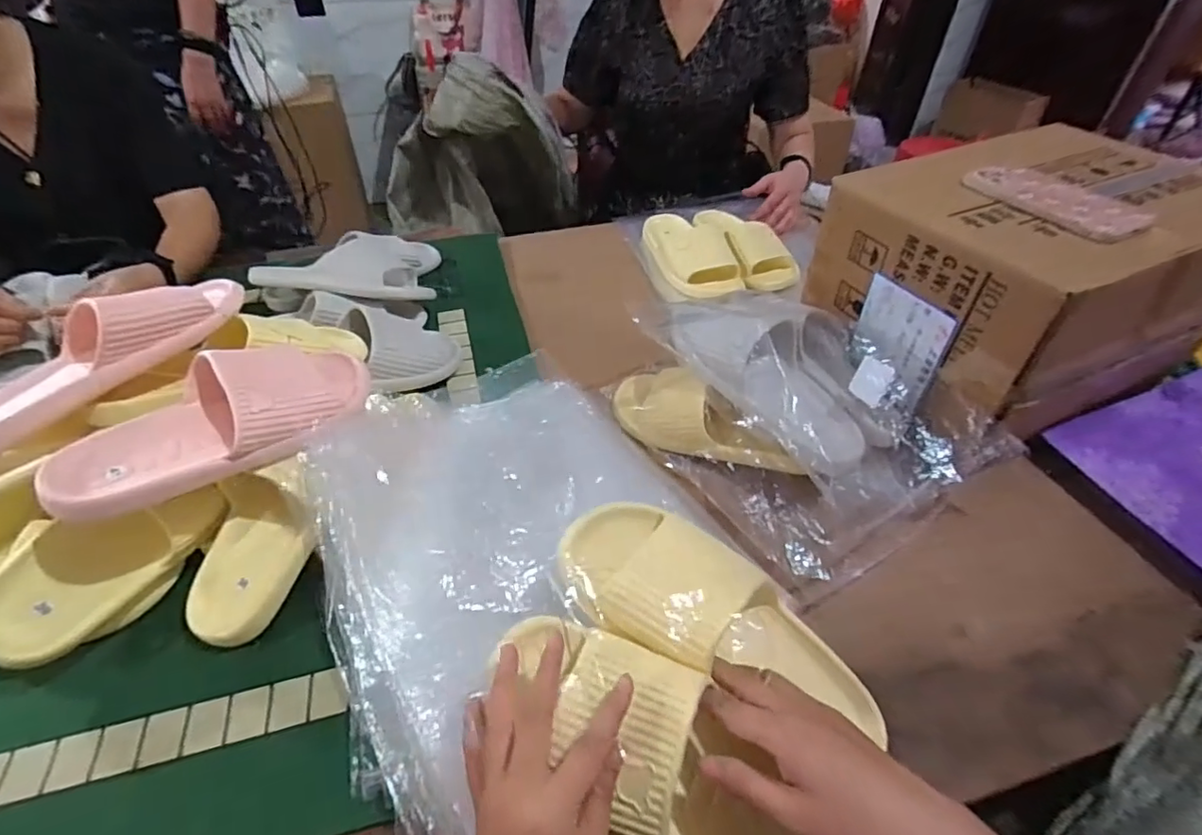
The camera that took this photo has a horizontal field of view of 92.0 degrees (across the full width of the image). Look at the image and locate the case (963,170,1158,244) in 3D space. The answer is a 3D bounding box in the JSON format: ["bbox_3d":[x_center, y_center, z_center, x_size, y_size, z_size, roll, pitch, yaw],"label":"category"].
[{"bbox_3d":[0.471,-0.228,0.604,0.088,0.012,0.163,-18,48,-20],"label":"case"}]

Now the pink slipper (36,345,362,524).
[{"bbox_3d":[-0.332,-0.003,0.506,0.247,0.064,0.098,-24,50,-25],"label":"pink slipper"}]

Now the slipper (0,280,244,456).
[{"bbox_3d":[-0.469,-0.065,0.536,0.253,0.071,0.075,-40,57,-19],"label":"slipper"}]

